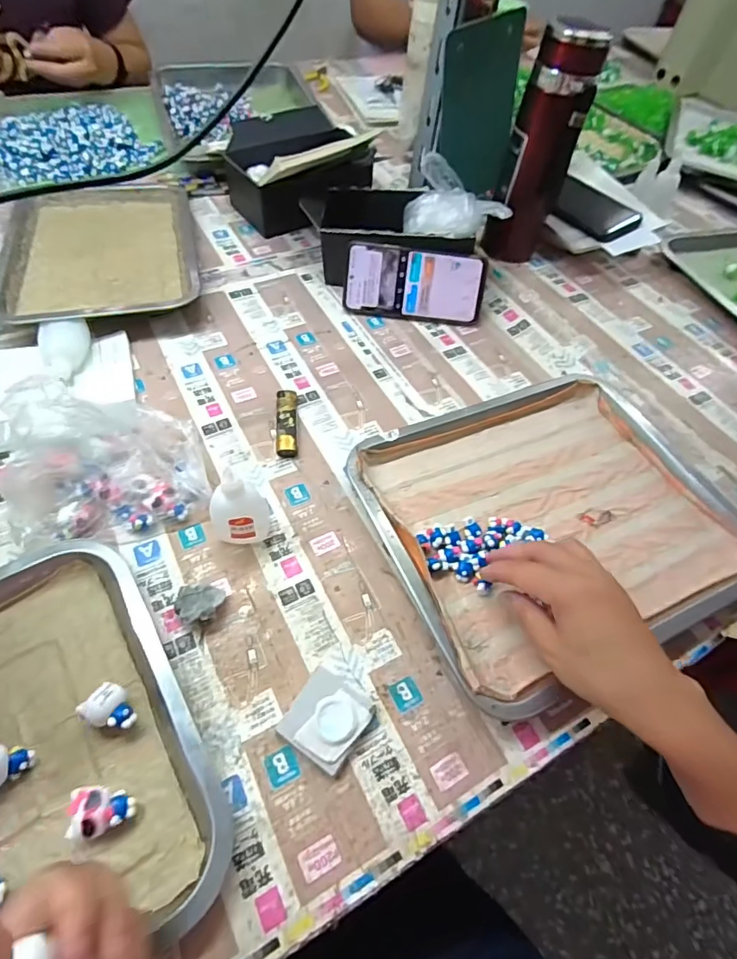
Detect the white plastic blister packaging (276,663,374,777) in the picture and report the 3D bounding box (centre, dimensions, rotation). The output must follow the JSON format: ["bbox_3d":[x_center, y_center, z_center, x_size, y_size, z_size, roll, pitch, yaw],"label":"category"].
[{"bbox_3d":[-0.027,0.160,0.334,0.048,0.015,0.054,32,59,15],"label":"white plastic blister packaging"}]

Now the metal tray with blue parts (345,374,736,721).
[{"bbox_3d":[0.165,0.026,0.444,0.313,0.026,0.270,-20,60,-18],"label":"metal tray with blue parts"}]

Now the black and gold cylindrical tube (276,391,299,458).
[{"bbox_3d":[-0.081,-0.056,0.486,0.020,0.017,0.080,-2,56,-7],"label":"black and gold cylindrical tube"}]

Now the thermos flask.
[{"bbox_3d":[0.198,-0.375,0.576,0.077,0.223,0.087,20,57,9],"label":"thermos flask"}]

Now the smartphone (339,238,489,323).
[{"bbox_3d":[0.055,-0.232,0.587,0.162,0.078,0.011,6,22,-2],"label":"smartphone"}]

